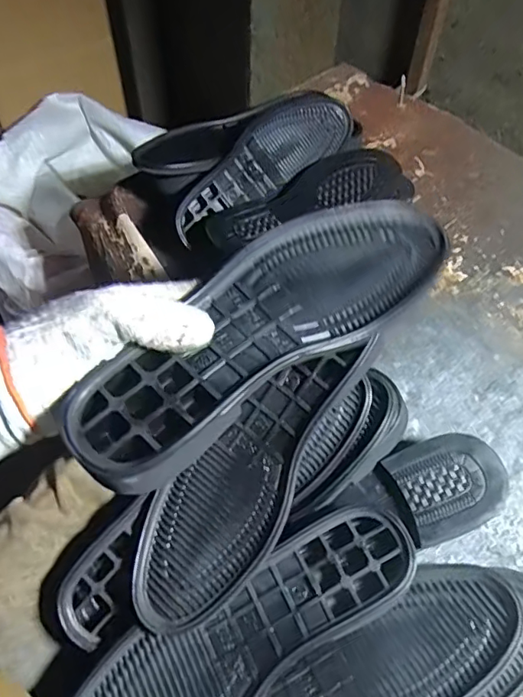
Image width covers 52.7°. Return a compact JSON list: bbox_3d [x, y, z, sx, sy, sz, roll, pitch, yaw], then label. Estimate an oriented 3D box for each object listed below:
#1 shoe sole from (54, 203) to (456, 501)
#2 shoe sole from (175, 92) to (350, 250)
[{"bbox_3d":[0.011,-0.018,0.338,0.280,0.030,0.090,-37,64,-22],"label":"shoe sole"},{"bbox_3d":[0.002,-0.215,0.610,0.274,0.078,0.026,-43,25,-21],"label":"shoe sole"}]

